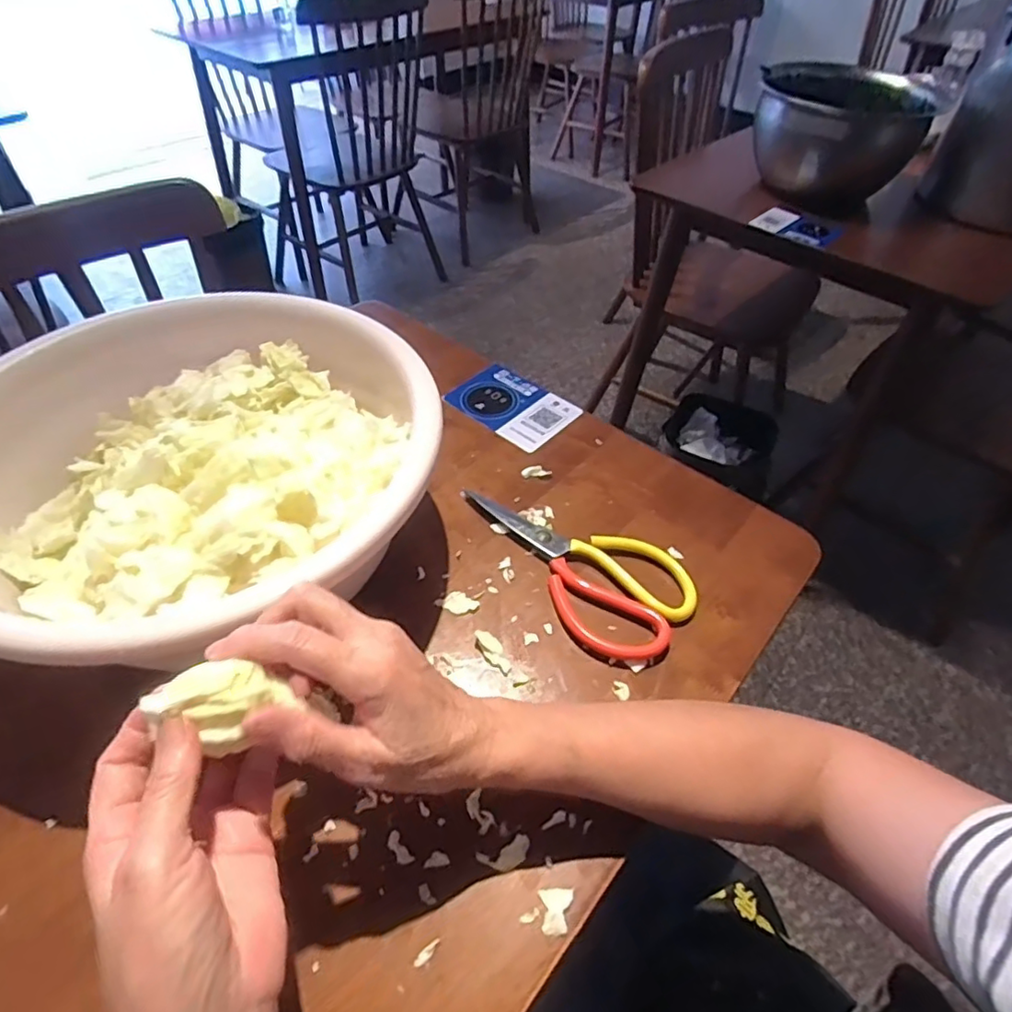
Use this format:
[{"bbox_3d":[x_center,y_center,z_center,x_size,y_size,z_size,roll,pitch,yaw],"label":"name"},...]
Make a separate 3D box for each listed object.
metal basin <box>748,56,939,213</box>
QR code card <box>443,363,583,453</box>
[{"bbox_3d":[0.532,-0.604,1.008,0.253,0.175,0.253,2,48,-2],"label":"metal basin"},{"bbox_3d":[0.007,-0.105,0.626,0.120,0.008,0.091,33,54,24],"label":"QR code card"}]

